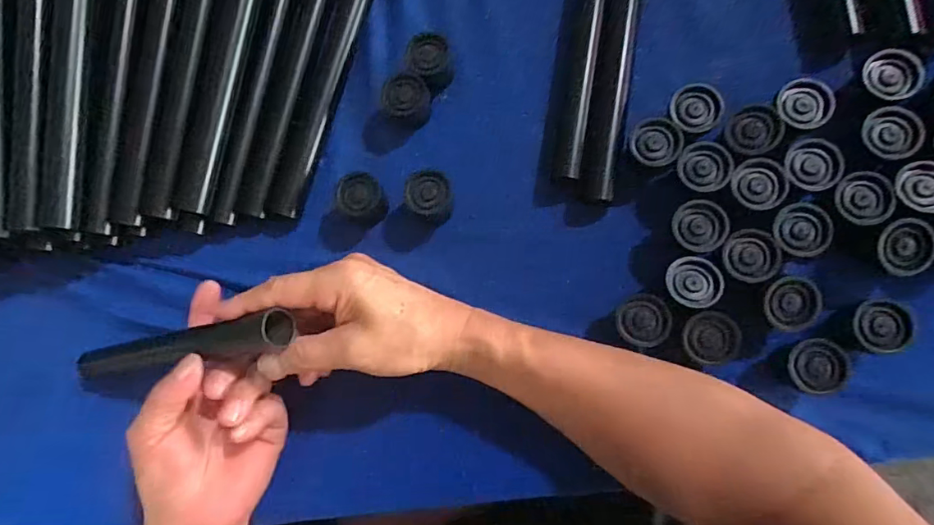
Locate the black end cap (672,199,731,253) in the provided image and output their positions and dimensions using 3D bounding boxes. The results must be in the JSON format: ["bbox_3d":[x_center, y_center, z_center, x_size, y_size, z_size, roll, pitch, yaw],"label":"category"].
[{"bbox_3d":[0.157,-0.025,0.332,0.033,0.007,0.034,-1,83,8],"label":"black end cap"}]

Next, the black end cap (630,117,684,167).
[{"bbox_3d":[0.132,-0.084,0.347,0.031,0.011,0.034,-1,83,8],"label":"black end cap"}]

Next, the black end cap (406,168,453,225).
[{"bbox_3d":[-0.027,-0.049,0.376,0.035,0.032,0.034,-1,83,8],"label":"black end cap"}]

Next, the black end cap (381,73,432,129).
[{"bbox_3d":[-0.046,-0.125,0.388,0.036,0.028,0.034,-1,83,8],"label":"black end cap"}]

